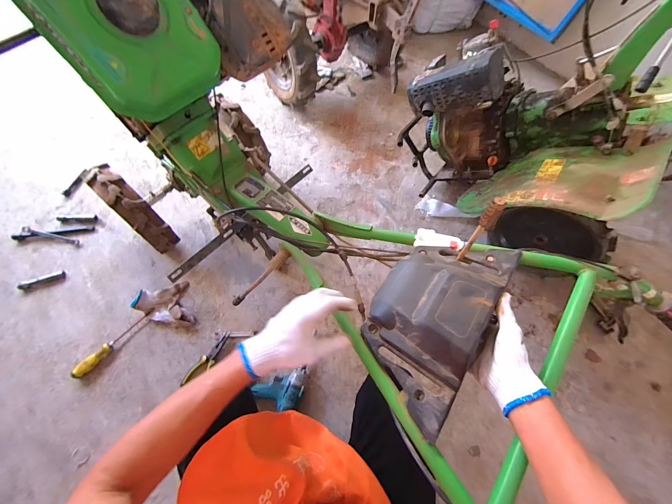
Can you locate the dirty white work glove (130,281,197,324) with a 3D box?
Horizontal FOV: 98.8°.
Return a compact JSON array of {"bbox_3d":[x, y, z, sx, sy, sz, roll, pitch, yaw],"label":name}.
[{"bbox_3d":[-0.564,0.183,0.951,0.167,0.063,0.148,-16,67,-10],"label":"dirty white work glove"}]

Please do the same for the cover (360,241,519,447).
[{"bbox_3d":[0.164,0.106,0.502,0.181,0.096,0.328,23,74,32],"label":"cover"}]

